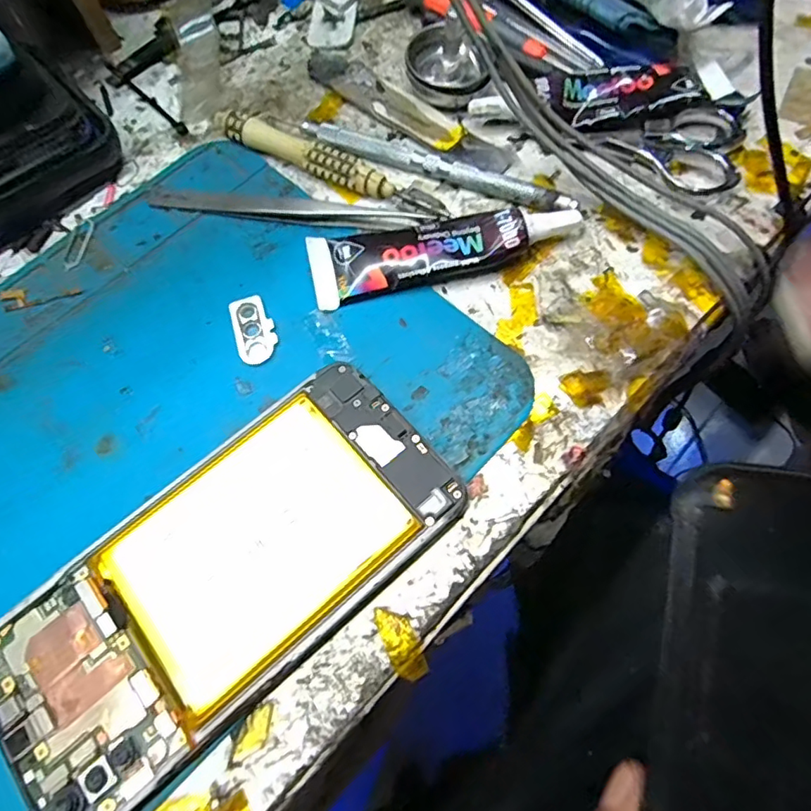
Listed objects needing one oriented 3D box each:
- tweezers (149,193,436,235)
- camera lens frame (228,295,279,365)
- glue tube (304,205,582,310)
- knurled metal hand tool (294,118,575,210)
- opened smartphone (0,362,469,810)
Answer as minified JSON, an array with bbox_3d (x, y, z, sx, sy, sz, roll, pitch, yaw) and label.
[{"bbox_3d":[-0.052,-0.084,0.235,0.122,0.008,0.013,7,68,5],"label":"tweezers"},{"bbox_3d":[-0.060,-0.031,0.216,0.016,0.004,0.030,-17,68,-5],"label":"camera lens frame"},{"bbox_3d":[0.014,-0.062,0.219,0.103,0.016,0.027,-11,67,-2],"label":"glue tube"},{"bbox_3d":[0.012,-0.106,0.241,0.125,0.008,0.008,21,70,11],"label":"knurled metal hand tool"},{"bbox_3d":[-0.057,0.054,0.177,0.151,0.010,0.071,-39,71,-13],"label":"opened smartphone"}]

